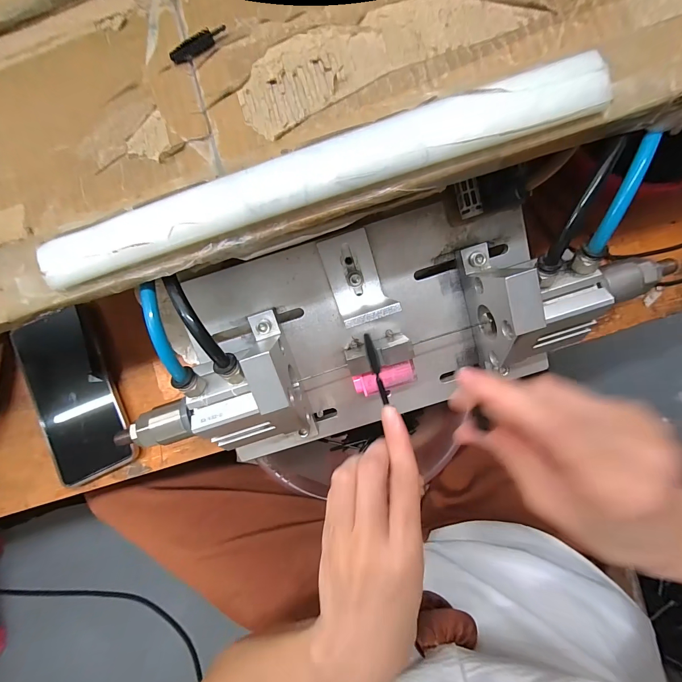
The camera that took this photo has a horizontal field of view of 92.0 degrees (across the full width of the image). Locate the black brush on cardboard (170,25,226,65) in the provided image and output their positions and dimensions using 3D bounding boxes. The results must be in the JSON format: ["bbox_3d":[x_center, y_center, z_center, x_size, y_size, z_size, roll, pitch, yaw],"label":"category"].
[{"bbox_3d":[-0.078,-0.163,0.181,0.033,0.004,0.008,-24,82,1],"label":"black brush on cardboard"}]

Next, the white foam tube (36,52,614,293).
[{"bbox_3d":[-0.015,-0.081,0.166,0.287,0.017,0.024,-17,89,4],"label":"white foam tube"}]

